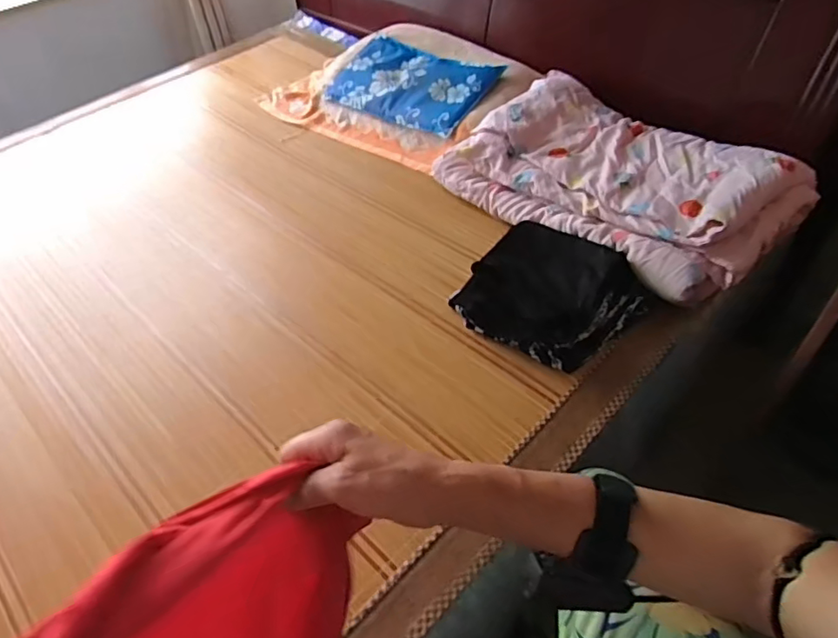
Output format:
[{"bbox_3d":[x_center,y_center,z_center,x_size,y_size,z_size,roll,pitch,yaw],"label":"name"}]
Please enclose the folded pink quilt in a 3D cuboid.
[{"bbox_3d":[0.321,-0.247,0.958,0.285,0.136,0.538,-34,53,-25],"label":"folded pink quilt"}]

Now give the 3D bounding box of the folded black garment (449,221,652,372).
[{"bbox_3d":[0.195,-0.040,0.854,0.233,0.076,0.216,33,56,31],"label":"folded black garment"}]

